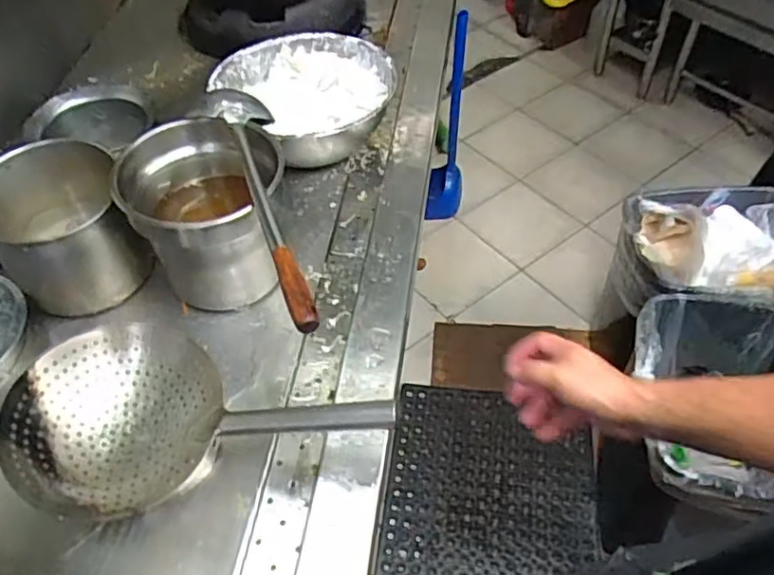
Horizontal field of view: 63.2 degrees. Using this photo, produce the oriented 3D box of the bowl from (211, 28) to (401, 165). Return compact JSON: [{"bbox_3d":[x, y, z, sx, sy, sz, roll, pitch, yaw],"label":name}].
[{"bbox_3d":[-0.138,-0.353,1.213,0.301,0.136,0.310,-1,50,2],"label":"bowl"}]

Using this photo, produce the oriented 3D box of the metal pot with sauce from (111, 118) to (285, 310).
[{"bbox_3d":[-0.255,-0.094,0.926,0.199,0.234,0.197,-1,50,2],"label":"metal pot with sauce"}]

